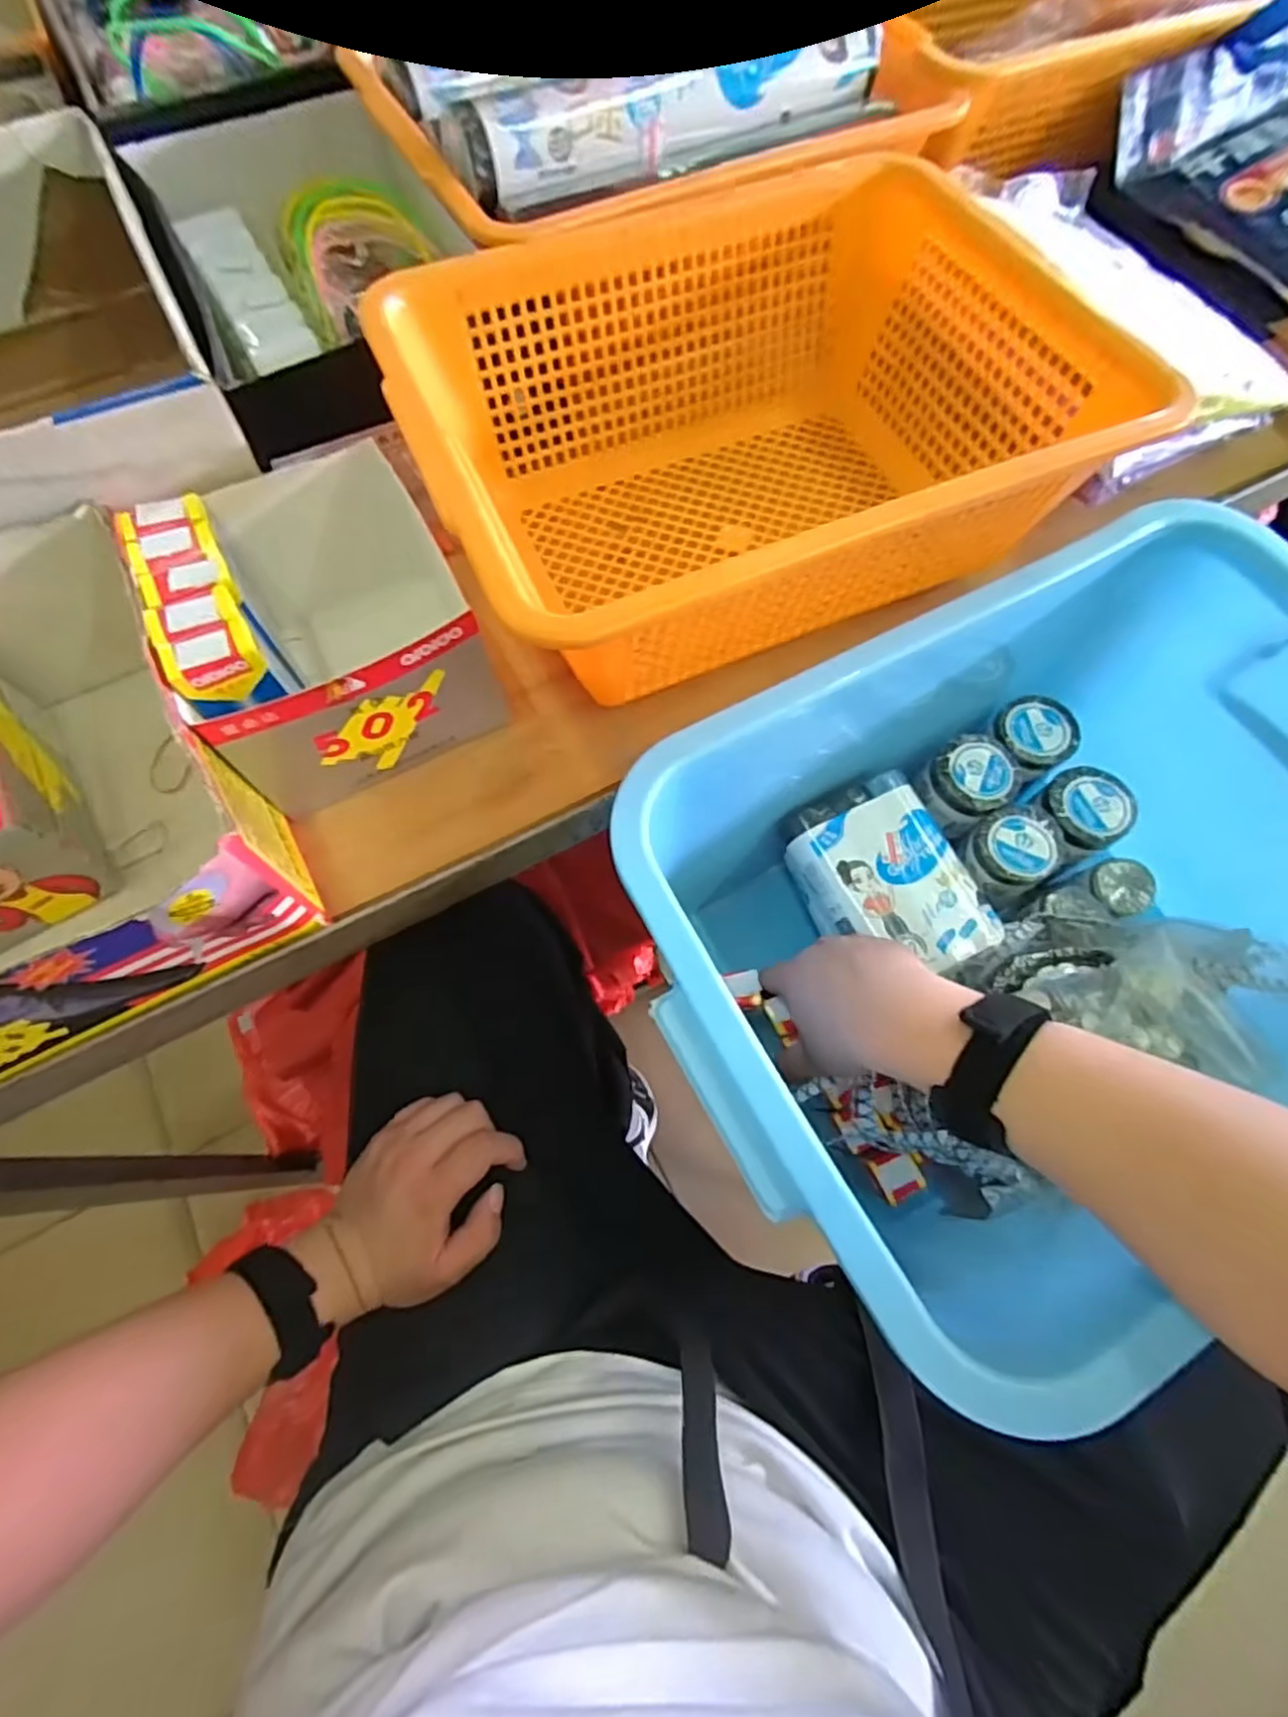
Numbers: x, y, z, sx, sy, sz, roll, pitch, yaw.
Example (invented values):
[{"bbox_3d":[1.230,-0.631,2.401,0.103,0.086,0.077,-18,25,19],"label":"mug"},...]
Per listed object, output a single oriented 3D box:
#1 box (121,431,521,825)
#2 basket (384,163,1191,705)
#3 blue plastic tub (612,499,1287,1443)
[{"bbox_3d":[-0.183,-0.124,0.388,0.140,0.109,0.154,-33,72,-13],"label":"box"},{"bbox_3d":[0.058,-0.240,0.417,0.360,0.131,0.273,-21,69,-9],"label":"basket"},{"bbox_3d":[0.235,0.040,0.446,0.466,0.213,0.340,-26,70,-11],"label":"blue plastic tub"}]

